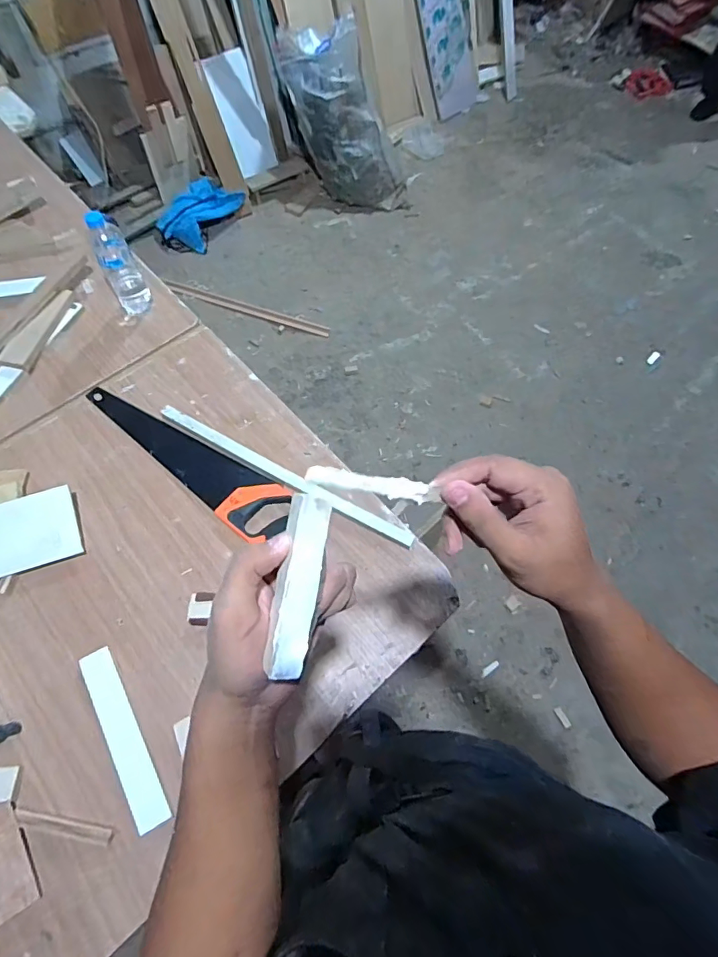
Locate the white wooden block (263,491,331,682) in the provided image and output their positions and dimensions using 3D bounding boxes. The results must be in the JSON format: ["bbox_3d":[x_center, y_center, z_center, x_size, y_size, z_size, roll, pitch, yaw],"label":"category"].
[{"bbox_3d":[-0.034,0.061,0.277,0.022,0.012,0.103,9,90,3],"label":"white wooden block"}]

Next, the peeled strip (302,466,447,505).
[{"bbox_3d":[0.009,0.003,0.288,0.082,0.006,0.012,10,64,-17],"label":"peeled strip"}]

